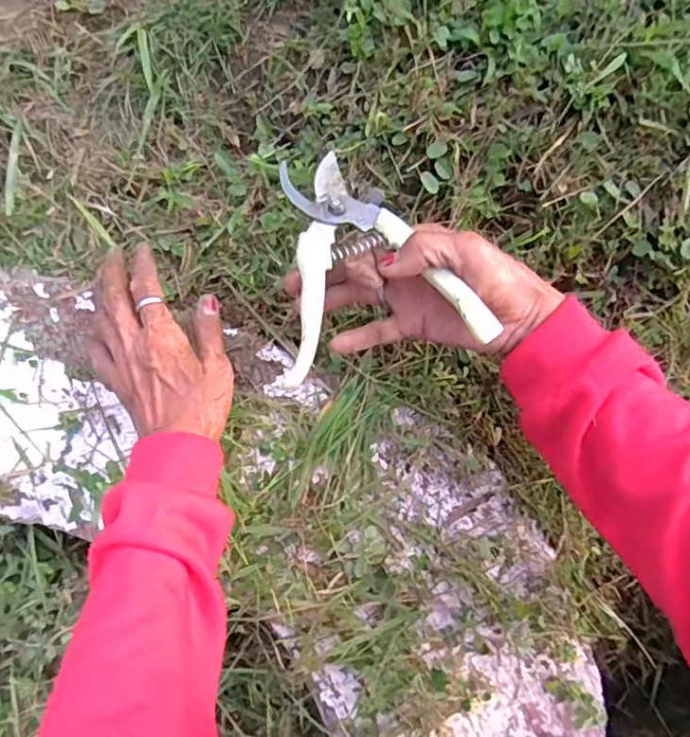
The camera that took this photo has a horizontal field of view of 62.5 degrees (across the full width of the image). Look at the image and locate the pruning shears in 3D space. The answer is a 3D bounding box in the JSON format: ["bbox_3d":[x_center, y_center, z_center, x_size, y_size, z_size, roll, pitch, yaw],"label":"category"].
[{"bbox_3d":[0.003,-0.070,0.324,0.110,0.020,0.149,-17,70,-7],"label":"pruning shears"}]

